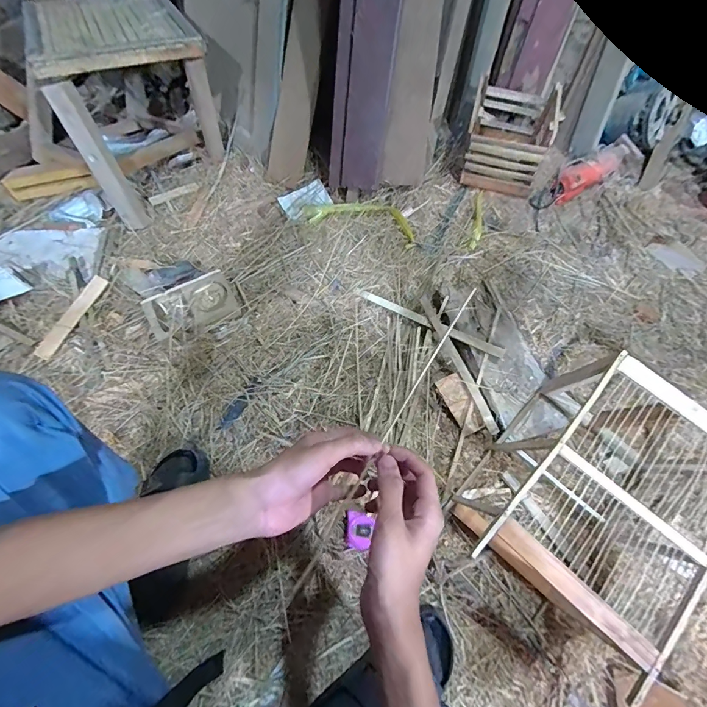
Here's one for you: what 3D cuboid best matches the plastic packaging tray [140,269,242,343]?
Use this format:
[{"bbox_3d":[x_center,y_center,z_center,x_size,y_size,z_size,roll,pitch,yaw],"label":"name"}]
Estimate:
[{"bbox_3d":[-0.372,-0.101,0.869,0.191,0.051,0.130,-29,67,-11],"label":"plastic packaging tray"}]

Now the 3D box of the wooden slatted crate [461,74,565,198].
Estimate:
[{"bbox_3d":[0.403,-0.583,0.983,0.189,0.187,0.243,12,65,9],"label":"wooden slatted crate"}]

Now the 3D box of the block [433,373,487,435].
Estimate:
[{"bbox_3d":[0.214,0.101,0.741,0.050,0.016,0.119,-28,79,-11],"label":"block"}]

